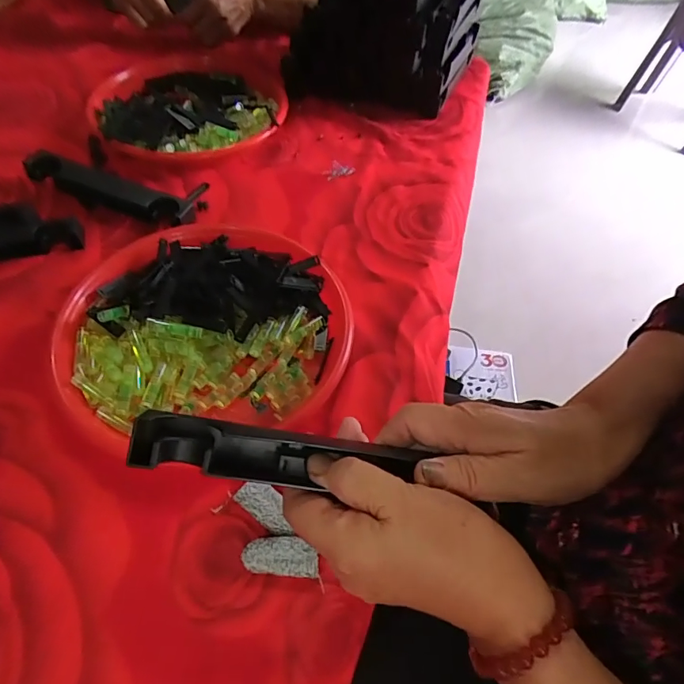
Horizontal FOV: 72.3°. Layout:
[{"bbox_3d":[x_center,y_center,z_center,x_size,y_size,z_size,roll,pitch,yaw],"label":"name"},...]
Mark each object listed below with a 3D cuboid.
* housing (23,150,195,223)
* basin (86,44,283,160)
[{"bbox_3d":[-0.256,-0.165,0.513,0.189,0.039,0.033,16,57,5],"label":"housing"},{"bbox_3d":[-0.177,-0.303,0.582,0.240,0.048,0.210,-12,56,-12],"label":"basin"}]

